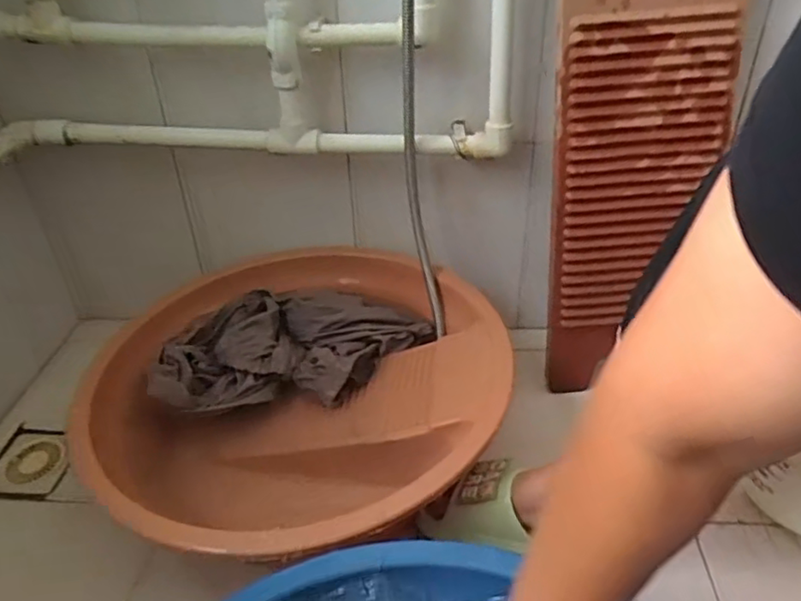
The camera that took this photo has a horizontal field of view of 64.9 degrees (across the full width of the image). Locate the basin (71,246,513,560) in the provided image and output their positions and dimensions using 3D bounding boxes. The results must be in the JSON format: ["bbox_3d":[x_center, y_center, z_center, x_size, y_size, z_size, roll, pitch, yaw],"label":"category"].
[{"bbox_3d":[-0.112,0.105,0.761,0.474,0.110,0.473,-31,44,-34],"label":"basin"}]

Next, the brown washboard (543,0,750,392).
[{"bbox_3d":[0.277,-0.179,0.736,0.199,0.626,0.041,-4,24,0],"label":"brown washboard"}]

